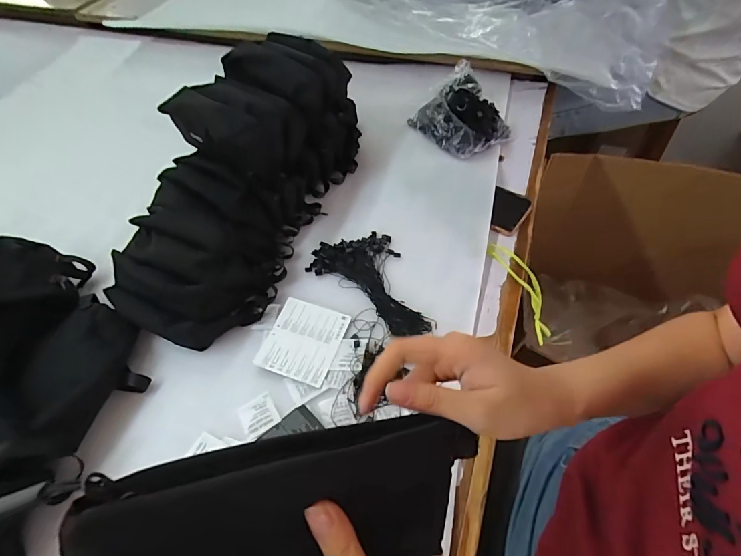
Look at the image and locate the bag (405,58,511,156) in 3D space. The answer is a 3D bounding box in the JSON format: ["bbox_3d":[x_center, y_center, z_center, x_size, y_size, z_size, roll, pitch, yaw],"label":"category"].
[{"bbox_3d":[0.157,-0.283,0.674,0.124,0.066,0.161,-28,58,-14],"label":"bag"}]

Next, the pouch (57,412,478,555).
[{"bbox_3d":[-0.027,0.118,0.197,0.191,0.091,0.020,-5,5,-33],"label":"pouch"}]

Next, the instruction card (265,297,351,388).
[{"bbox_3d":[-0.083,0.075,0.489,0.090,0.005,0.100,15,58,14],"label":"instruction card"}]

